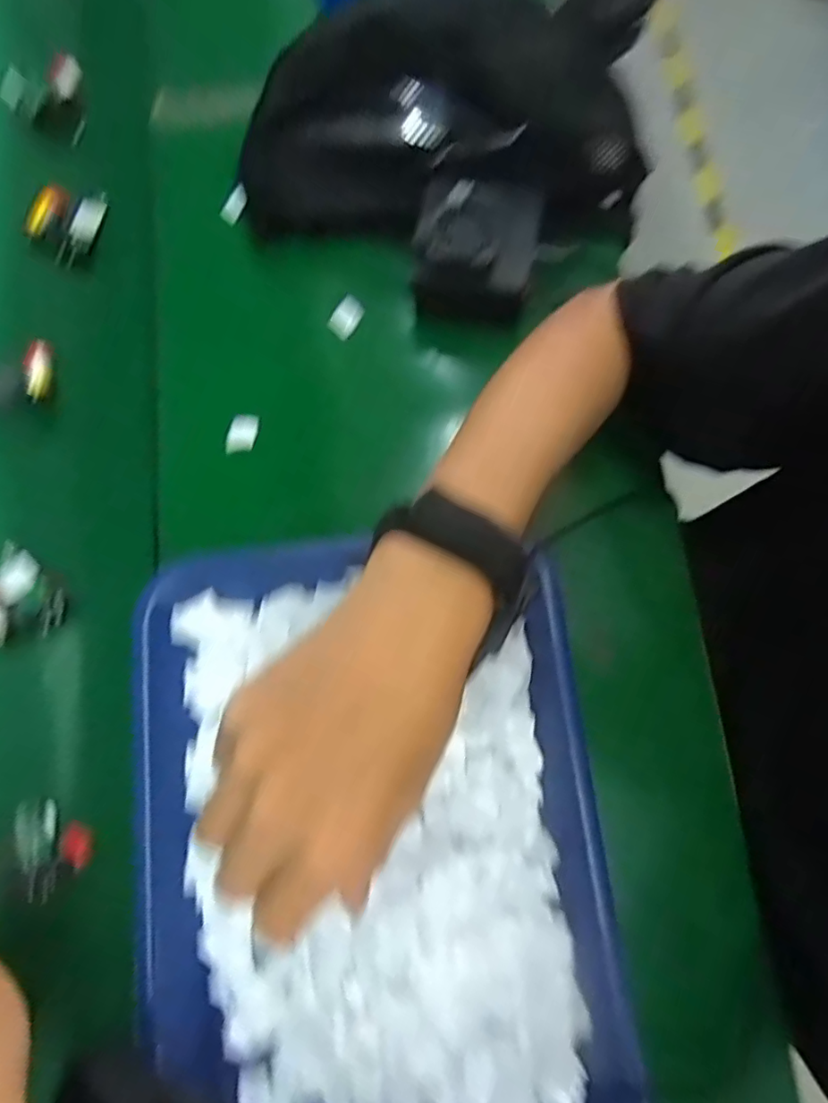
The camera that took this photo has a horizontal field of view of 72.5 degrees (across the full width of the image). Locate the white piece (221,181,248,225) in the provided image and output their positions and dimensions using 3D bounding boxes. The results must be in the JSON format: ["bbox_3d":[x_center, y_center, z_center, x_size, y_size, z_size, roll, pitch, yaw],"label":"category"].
[{"bbox_3d":[-0.134,-0.261,0.423,0.029,0.004,0.014,-43,80,31],"label":"white piece"}]

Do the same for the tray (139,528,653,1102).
[{"bbox_3d":[-0.022,0.166,0.320,0.253,0.039,0.351,-6,79,-2],"label":"tray"}]

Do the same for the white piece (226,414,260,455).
[{"bbox_3d":[-0.119,-0.081,0.392,0.018,0.006,0.029,19,80,3],"label":"white piece"}]

